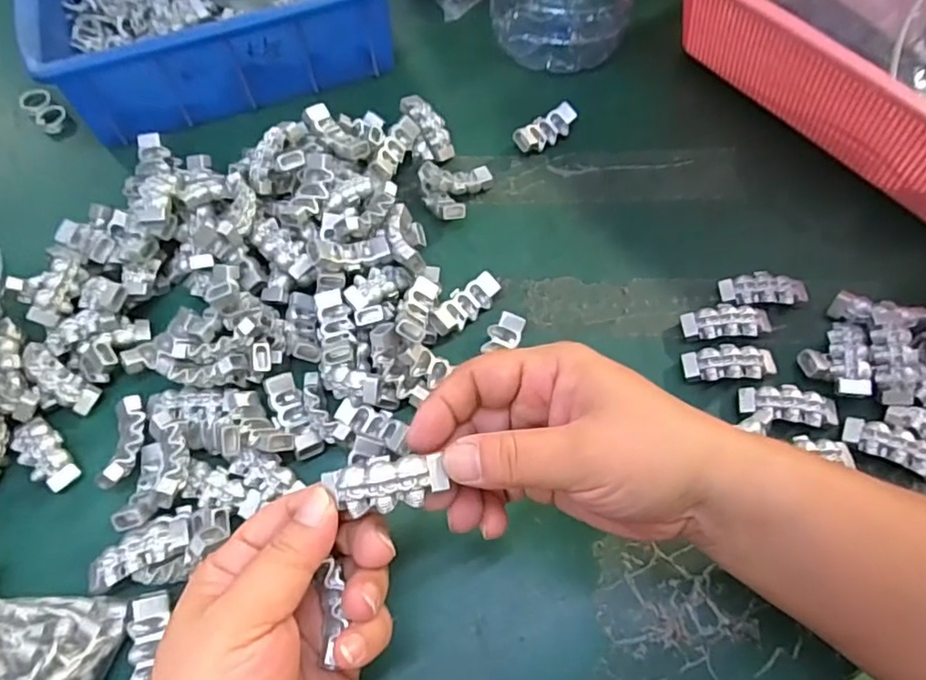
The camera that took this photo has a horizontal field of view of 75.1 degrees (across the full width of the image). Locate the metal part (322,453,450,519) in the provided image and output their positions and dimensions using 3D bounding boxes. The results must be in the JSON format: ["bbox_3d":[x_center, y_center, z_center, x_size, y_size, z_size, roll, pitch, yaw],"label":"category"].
[{"bbox_3d":[-0.030,0.055,0.228,0.044,0.008,0.019,-8,64,0],"label":"metal part"}]

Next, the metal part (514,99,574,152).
[{"bbox_3d":[0.056,-0.145,0.415,0.045,0.017,0.019,-34,66,-16],"label":"metal part"}]

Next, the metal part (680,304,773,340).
[{"bbox_3d":[0.148,-0.010,0.340,0.047,0.016,0.020,-1,61,0],"label":"metal part"}]

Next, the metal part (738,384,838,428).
[{"bbox_3d":[0.170,0.033,0.312,0.047,0.006,0.019,10,62,6],"label":"metal part"}]

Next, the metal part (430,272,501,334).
[{"bbox_3d":[0.001,-0.021,0.350,0.047,0.012,0.018,-39,68,-18],"label":"metal part"}]

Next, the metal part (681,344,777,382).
[{"bbox_3d":[0.145,0.014,0.329,0.048,0.015,0.019,-3,61,-1],"label":"metal part"}]

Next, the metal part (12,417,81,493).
[{"bbox_3d":[-0.218,0.059,0.314,0.043,0.008,0.020,37,68,19],"label":"metal part"}]

